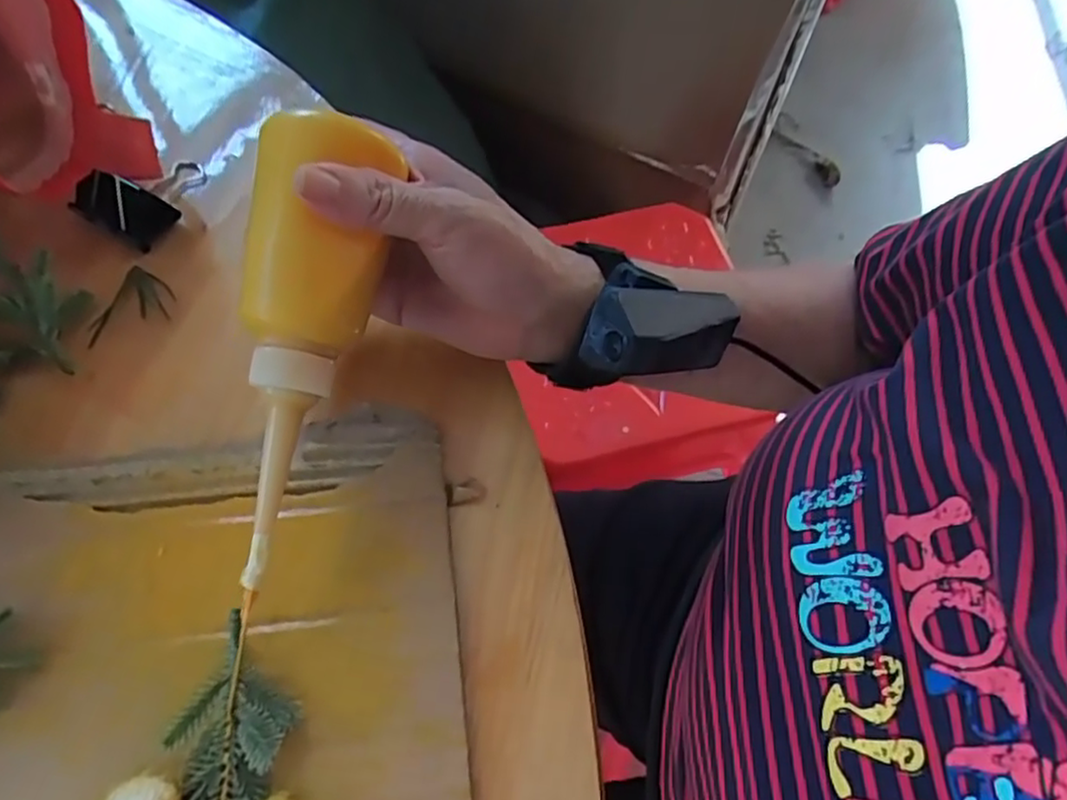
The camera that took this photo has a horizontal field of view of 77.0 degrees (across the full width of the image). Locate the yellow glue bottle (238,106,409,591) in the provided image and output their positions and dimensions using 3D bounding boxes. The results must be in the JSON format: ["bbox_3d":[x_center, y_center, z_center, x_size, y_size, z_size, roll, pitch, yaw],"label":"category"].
[{"bbox_3d":[-0.086,-0.022,0.260,0.045,0.058,0.164,8,93,1],"label":"yellow glue bottle"}]

